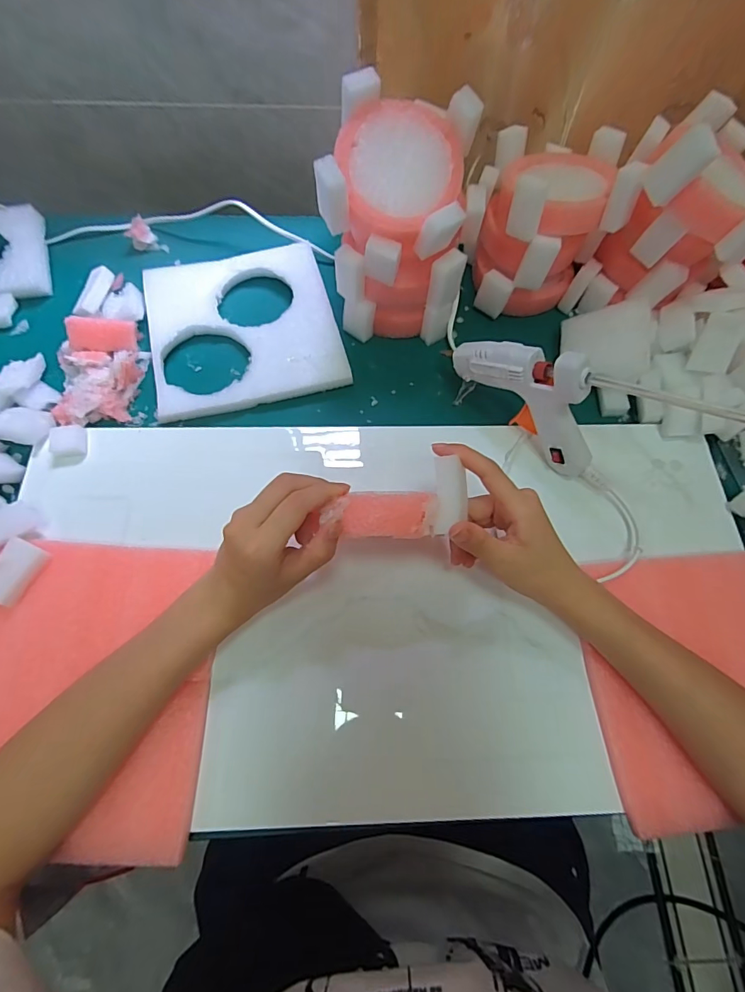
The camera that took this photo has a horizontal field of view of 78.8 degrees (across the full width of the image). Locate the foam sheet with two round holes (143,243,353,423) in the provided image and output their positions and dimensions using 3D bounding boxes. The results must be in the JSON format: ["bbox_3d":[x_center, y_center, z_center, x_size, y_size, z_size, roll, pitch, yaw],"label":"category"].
[{"bbox_3d":[-0.126,-0.170,0.444,0.175,0.012,0.182,-12,68,-7],"label":"foam sheet with two round holes"}]

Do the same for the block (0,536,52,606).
[{"bbox_3d":[-0.258,0.054,0.326,0.026,0.012,0.044,27,68,9],"label":"block"}]

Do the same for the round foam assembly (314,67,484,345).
[{"bbox_3d":[0.025,-0.228,0.393,0.114,0.162,0.100,10,67,3],"label":"round foam assembly"}]

